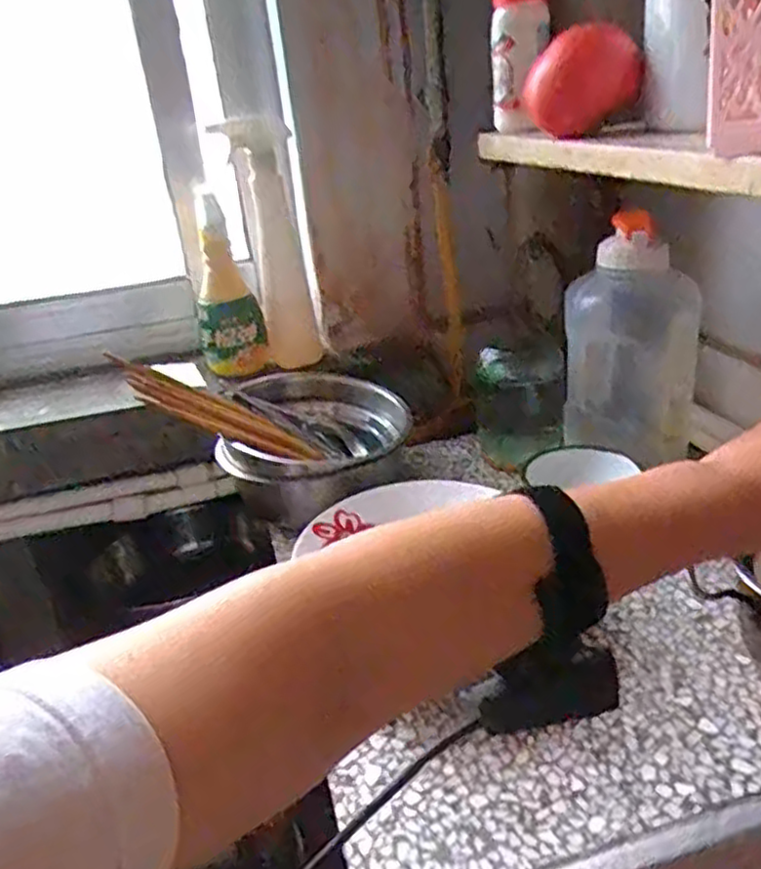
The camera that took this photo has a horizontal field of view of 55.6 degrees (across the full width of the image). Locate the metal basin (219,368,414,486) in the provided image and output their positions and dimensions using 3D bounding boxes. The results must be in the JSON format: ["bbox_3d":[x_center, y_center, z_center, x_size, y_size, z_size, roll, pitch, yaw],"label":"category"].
[{"bbox_3d":[-0.060,-0.006,0.706,0.172,0.063,0.198,1,27,16],"label":"metal basin"}]

